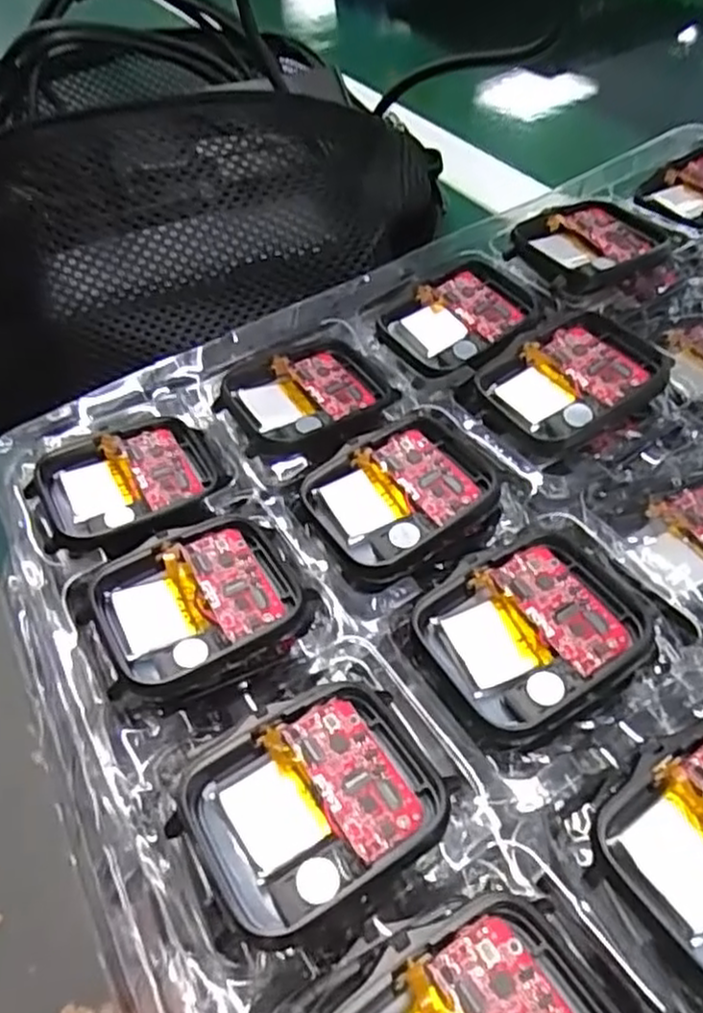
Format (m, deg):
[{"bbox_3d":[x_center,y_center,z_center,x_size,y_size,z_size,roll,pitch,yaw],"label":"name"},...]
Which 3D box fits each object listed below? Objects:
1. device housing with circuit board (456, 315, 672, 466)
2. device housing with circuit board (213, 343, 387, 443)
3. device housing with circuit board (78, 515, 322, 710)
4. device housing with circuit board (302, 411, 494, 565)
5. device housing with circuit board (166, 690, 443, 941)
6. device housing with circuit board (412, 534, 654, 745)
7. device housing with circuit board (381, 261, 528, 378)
[{"bbox_3d":[0.058,-0.033,0.198,0.046,0.012,0.038,-24,51,-14],"label":"device housing with circuit board"},{"bbox_3d":[-0.013,-0.033,0.214,0.044,0.006,0.037,-23,51,-13],"label":"device housing with circuit board"},{"bbox_3d":[-0.035,0.022,0.167,0.047,0.006,0.040,-24,53,-16],"label":"device housing with circuit board"},{"bbox_3d":[0.013,-0.005,0.184,0.042,0.004,0.039,-26,53,-17],"label":"device housing with circuit board"},{"bbox_3d":[-0.007,0.055,0.135,0.045,0.008,0.037,-24,53,-15],"label":"device housing with circuit board"},{"bbox_3d":[0.038,0.025,0.155,0.044,0.005,0.038,-29,54,-19],"label":"device housing with circuit board"},{"bbox_3d":[0.033,-0.059,0.227,0.040,0.007,0.034,-29,53,-17],"label":"device housing with circuit board"}]

